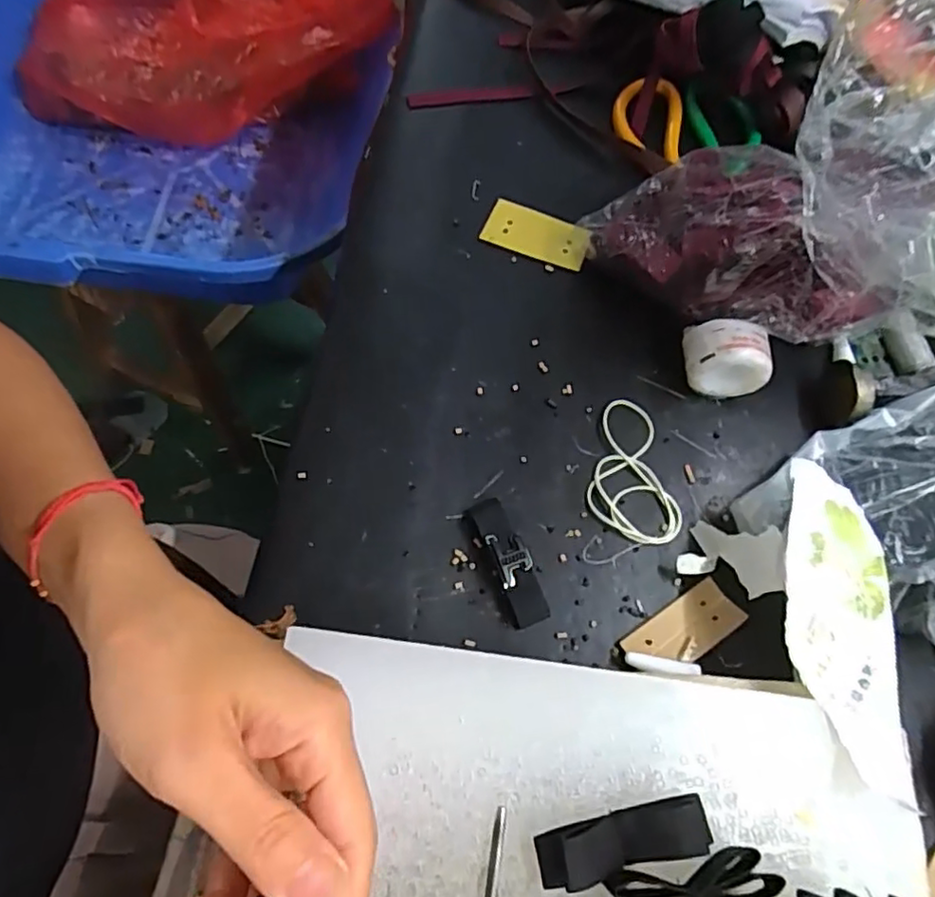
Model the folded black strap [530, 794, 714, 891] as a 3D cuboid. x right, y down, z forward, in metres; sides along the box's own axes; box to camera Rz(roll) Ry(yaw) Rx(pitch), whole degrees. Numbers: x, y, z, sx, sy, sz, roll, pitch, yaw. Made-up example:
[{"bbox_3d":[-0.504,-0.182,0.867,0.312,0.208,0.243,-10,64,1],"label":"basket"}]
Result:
[{"bbox_3d":[0.058,0.146,0.235,0.063,0.017,0.018,-10,67,-9],"label":"folded black strap"}]

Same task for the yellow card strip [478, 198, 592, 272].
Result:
[{"bbox_3d":[0.045,-0.138,0.413,0.066,0.005,0.033,20,73,2],"label":"yellow card strip"}]

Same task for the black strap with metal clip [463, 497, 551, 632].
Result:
[{"bbox_3d":[0.021,0.057,0.323,0.020,0.015,0.066,-23,79,-12],"label":"black strap with metal clip"}]

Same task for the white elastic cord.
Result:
[{"bbox_3d":[0.088,0.013,0.353,0.048,0.010,0.083,-8,67,-8],"label":"white elastic cord"}]

